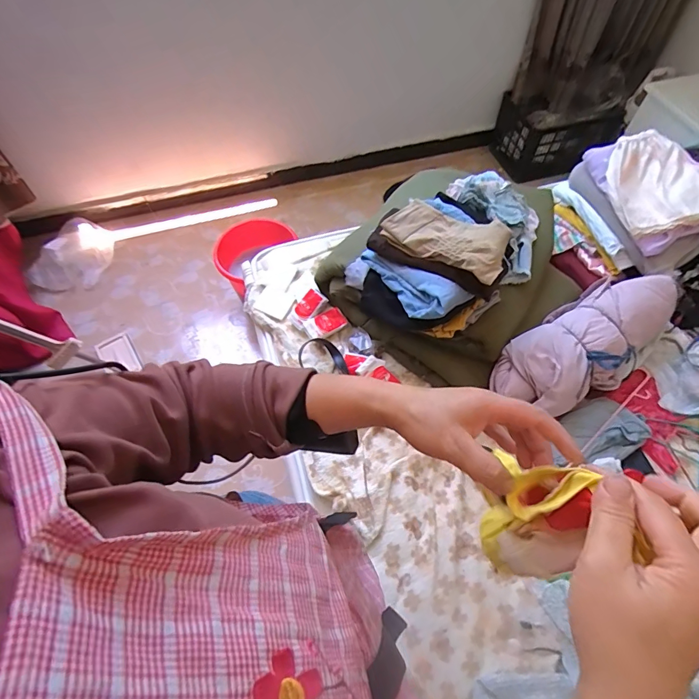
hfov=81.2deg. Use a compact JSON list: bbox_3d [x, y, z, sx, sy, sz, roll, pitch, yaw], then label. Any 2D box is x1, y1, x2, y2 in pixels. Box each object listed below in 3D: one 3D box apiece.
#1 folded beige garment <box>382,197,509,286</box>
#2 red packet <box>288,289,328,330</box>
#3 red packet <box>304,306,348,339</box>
[{"bbox_3d":[0.197,-0.225,0.802,0.244,0.060,0.123,35,66,19],"label":"folded beige garment"},{"bbox_3d":[-0.107,-0.102,1.025,0.053,0.027,0.102,43,94,-1],"label":"red packet"},{"bbox_3d":[-0.060,-0.063,1.020,0.100,0.029,0.062,-25,63,-13],"label":"red packet"}]

